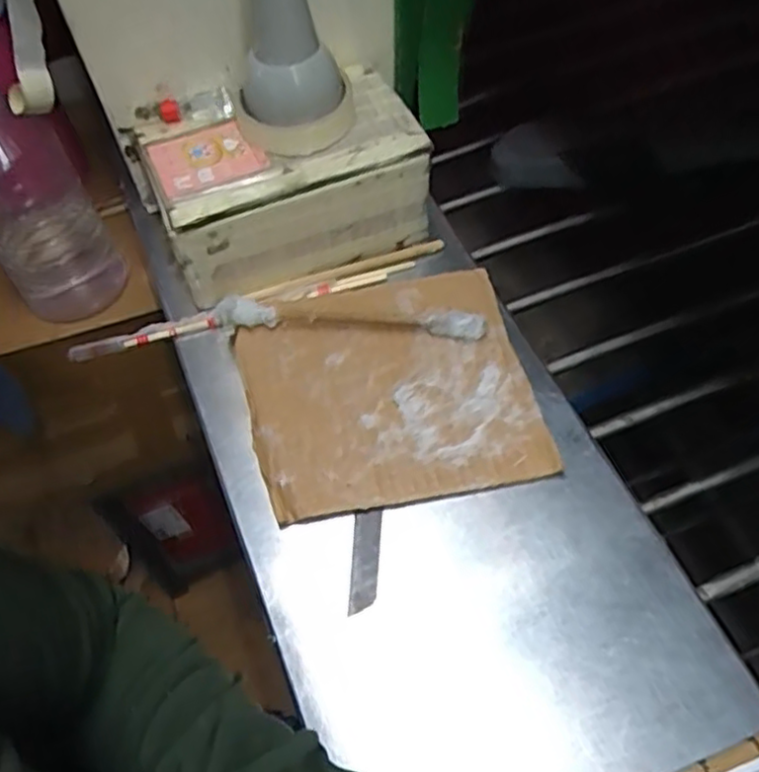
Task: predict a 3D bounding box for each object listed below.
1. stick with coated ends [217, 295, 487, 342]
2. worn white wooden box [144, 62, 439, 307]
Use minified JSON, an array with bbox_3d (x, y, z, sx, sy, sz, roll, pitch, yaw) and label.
[{"bbox_3d":[-0.019,-0.052,0.503,0.184,0.026,0.029,3,57,0],"label":"stick with coated ends"},{"bbox_3d":[-0.069,-0.148,0.536,0.193,0.089,0.111,-23,62,-11],"label":"worn white wooden box"}]

